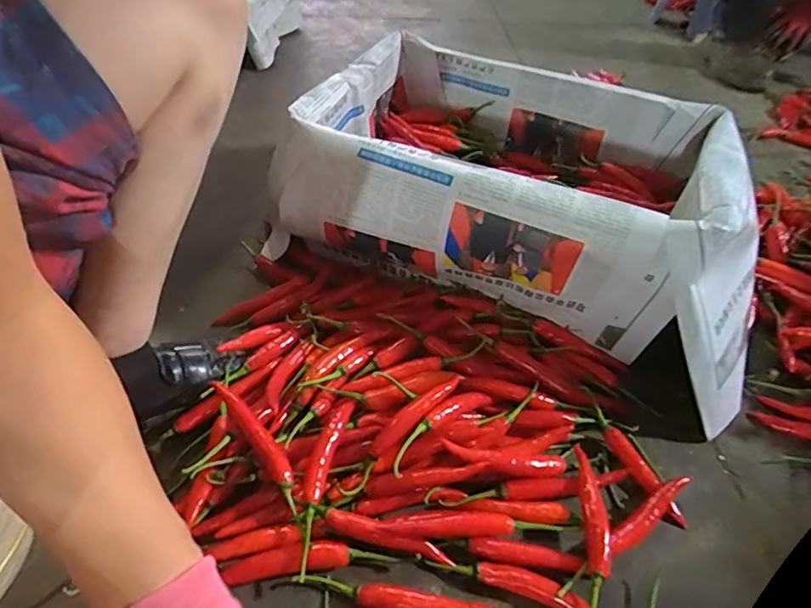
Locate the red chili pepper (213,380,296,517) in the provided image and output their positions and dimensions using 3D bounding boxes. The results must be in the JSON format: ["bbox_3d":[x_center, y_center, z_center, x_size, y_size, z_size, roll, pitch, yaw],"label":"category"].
[{"bbox_3d":[-0.133,0.127,0.504,0.020,0.026,0.136,-30,68,-29],"label":"red chili pepper"}]

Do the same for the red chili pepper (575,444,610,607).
[{"bbox_3d":[0.167,0.204,0.479,0.025,0.026,0.177,8,46,4],"label":"red chili pepper"}]

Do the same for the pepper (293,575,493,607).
[{"bbox_3d":[-0.007,0.245,0.451,0.168,0.019,0.017,8,46,3],"label":"pepper"}]

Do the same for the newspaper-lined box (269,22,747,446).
[{"bbox_3d":[0.153,-0.142,0.675,0.518,0.179,0.339,19,46,15],"label":"newspaper-lined box"}]

